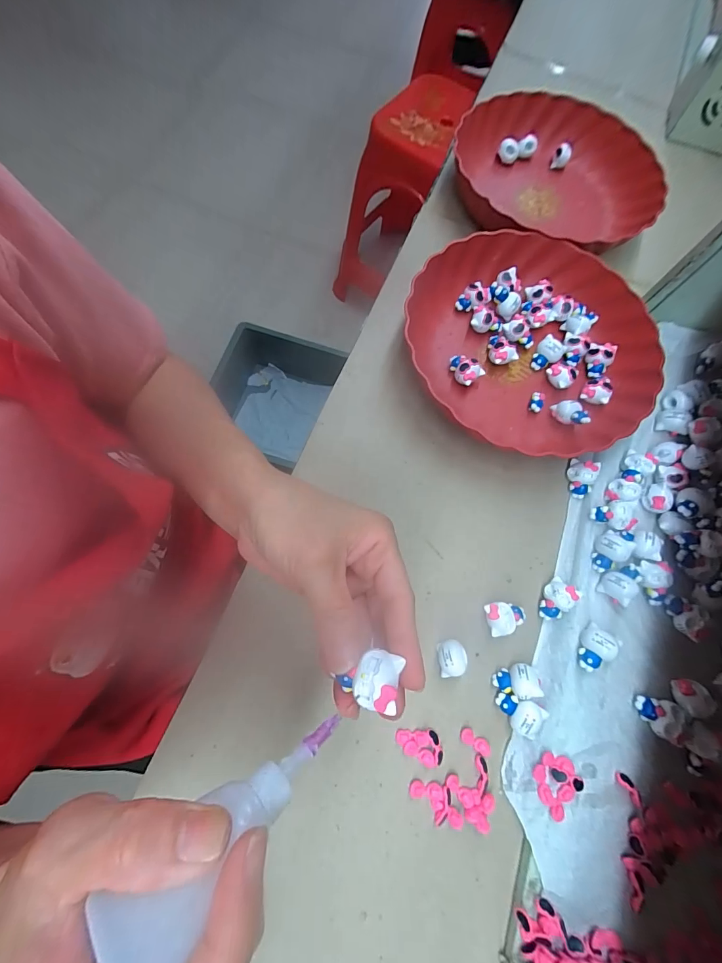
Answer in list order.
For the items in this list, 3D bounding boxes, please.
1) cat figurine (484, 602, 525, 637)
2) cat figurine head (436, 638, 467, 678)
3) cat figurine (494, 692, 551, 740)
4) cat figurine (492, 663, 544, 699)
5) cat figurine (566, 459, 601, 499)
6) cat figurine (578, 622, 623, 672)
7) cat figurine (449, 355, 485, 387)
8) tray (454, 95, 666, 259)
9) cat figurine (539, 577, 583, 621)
[{"bbox_3d":[0.119,0.112,0.314,0.032,0.018,0.025,-11,72,-4],"label":"cat figurine"},{"bbox_3d":[0.071,0.140,0.302,0.020,0.022,0.026,-3,72,-1],"label":"cat figurine head"},{"bbox_3d":[0.123,0.180,0.290,0.036,0.016,0.024,22,73,6],"label":"cat figurine"},{"bbox_3d":[0.124,0.155,0.296,0.035,0.022,0.024,12,72,3],"label":"cat figurine"},{"bbox_3d":[0.207,-0.003,0.357,0.023,0.024,0.031,19,73,6],"label":"cat figurine"},{"bbox_3d":[0.184,0.131,0.298,0.033,0.017,0.021,-41,77,-12],"label":"cat figurine"},{"bbox_3d":[0.102,-0.113,0.384,0.024,0.025,0.035,-41,77,-13],"label":"cat figurine"},{"bbox_3d":[0.229,-0.354,0.460,0.235,0.072,0.231,-17,74,-10],"label":"tray"},{"bbox_3d":[0.164,0.099,0.319,0.022,0.019,0.034,38,75,11],"label":"cat figurine"}]

